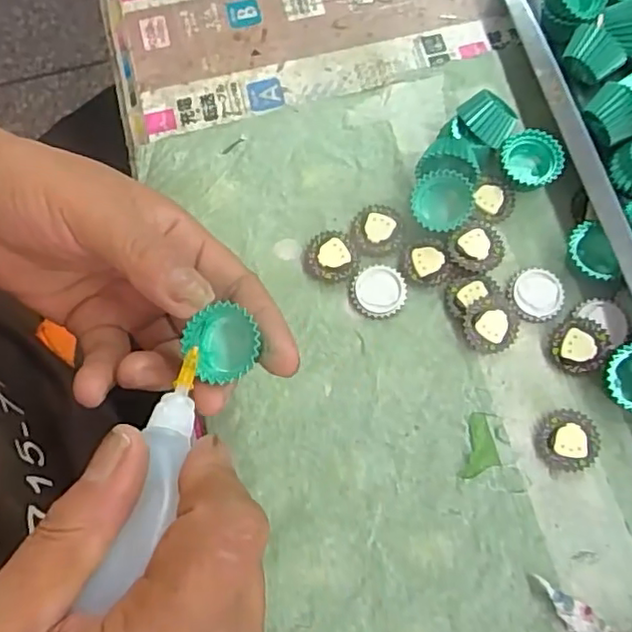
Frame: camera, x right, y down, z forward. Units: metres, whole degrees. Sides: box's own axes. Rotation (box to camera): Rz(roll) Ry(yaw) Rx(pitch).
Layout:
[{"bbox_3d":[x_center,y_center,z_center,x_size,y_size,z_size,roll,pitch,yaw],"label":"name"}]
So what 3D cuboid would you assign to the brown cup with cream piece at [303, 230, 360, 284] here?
[{"bbox_3d":[0.008,-0.031,0.325,0.028,0.006,0.027,0,74,1],"label":"brown cup with cream piece"}]

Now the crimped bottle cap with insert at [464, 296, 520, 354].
[{"bbox_3d":[0.089,0.006,0.312,0.028,0.006,0.028,0,95,-2],"label":"crimped bottle cap with insert"}]

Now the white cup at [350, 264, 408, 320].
[{"bbox_3d":[0.033,-0.013,0.320,0.028,0.004,0.029,29,77,9],"label":"white cup"}]

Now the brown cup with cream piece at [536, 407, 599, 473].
[{"bbox_3d":[0.122,0.060,0.298,0.028,0.007,0.029,7,74,3],"label":"brown cup with cream piece"}]

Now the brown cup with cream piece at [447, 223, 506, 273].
[{"bbox_3d":[0.083,-0.035,0.320,0.028,0.011,0.025,24,76,8],"label":"brown cup with cream piece"}]

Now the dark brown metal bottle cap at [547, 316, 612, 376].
[{"bbox_3d":[0.131,0.016,0.308,0.027,0.005,0.028,5,86,15],"label":"dark brown metal bottle cap"}]

